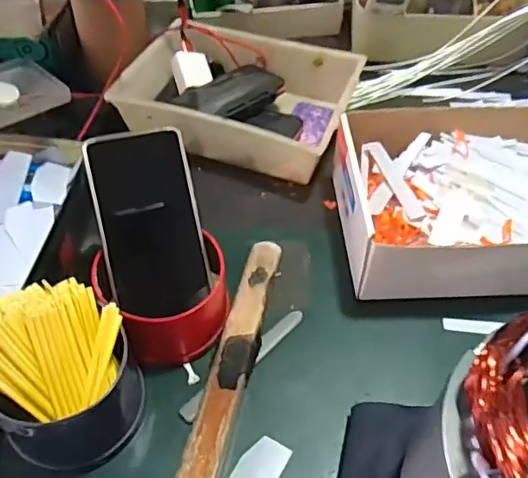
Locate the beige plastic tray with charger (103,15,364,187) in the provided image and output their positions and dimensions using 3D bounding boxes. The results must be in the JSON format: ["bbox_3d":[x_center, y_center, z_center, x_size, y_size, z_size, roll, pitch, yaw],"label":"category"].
[{"bbox_3d":[-0.029,-0.156,0.626,0.246,0.063,0.178,16,53,12],"label":"beige plastic tray with charger"}]

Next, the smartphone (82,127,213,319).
[{"bbox_3d":[-0.091,-0.011,0.447,0.077,0.145,0.010,-12,7,-14],"label":"smartphone"}]

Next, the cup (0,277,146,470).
[{"bbox_3d":[-0.139,0.095,0.387,0.095,0.088,0.106,-36,59,-25],"label":"cup"}]

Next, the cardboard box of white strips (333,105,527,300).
[{"bbox_3d":[0.199,-0.041,0.521,0.256,0.074,0.195,1,51,0],"label":"cardboard box of white strips"}]

